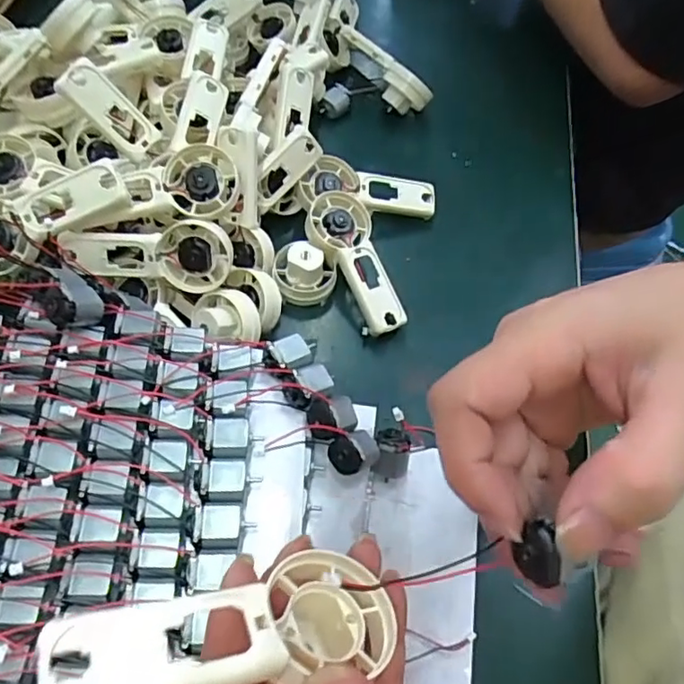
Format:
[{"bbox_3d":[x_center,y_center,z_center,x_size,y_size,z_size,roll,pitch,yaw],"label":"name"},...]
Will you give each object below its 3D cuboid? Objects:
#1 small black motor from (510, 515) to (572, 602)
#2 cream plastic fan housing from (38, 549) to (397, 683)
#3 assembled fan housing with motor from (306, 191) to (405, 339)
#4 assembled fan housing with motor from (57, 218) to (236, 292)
[{"bbox_3d":[0.057,0.062,0.173,0.011,0.013,0.018,0,60,-3],"label":"small black motor"},{"bbox_3d":[-0.026,0.076,0.154,0.094,0.016,0.031,6,54,-38],"label":"cream plastic fan housing"},{"bbox_3d":[0.010,-0.050,0.364,0.042,0.021,0.094,-21,77,-14],"label":"assembled fan housing with motor"},{"bbox_3d":[-0.107,-0.049,0.328,0.089,0.038,0.018,-1,26,-3],"label":"assembled fan housing with motor"}]

